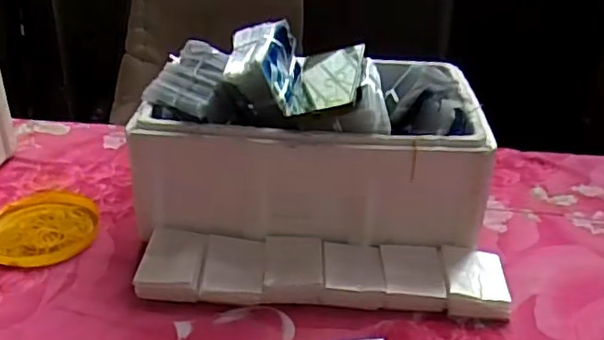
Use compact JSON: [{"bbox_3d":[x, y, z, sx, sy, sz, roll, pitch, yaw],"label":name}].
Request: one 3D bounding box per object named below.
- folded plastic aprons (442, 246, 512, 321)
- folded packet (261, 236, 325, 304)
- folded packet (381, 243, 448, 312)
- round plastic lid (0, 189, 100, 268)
[{"bbox_3d":[0.184,0.116,0.655,0.064,0.030,0.085,4,29,5],"label":"folded plastic aprons"},{"bbox_3d":[-0.009,0.109,0.670,0.063,0.028,0.088,1,29,0],"label":"folded packet"},{"bbox_3d":[0.120,0.113,0.663,0.065,0.028,0.082,3,29,3],"label":"folded packet"},{"bbox_3d":[-0.316,0.065,0.752,0.126,0.020,0.139,2,29,1],"label":"round plastic lid"}]

